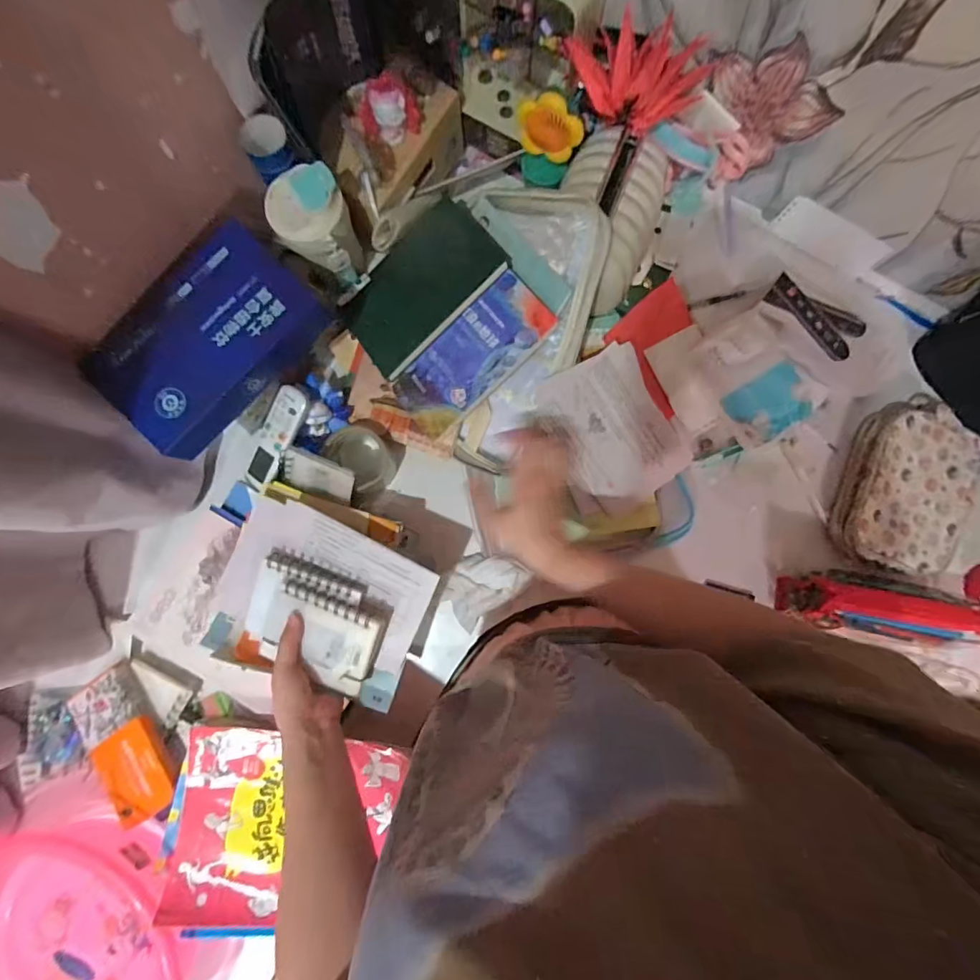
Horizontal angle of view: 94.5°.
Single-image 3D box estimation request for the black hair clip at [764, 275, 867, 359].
[{"bbox_3d":[0.445,-0.238,0.626,0.134,0.011,0.056,36,93,4],"label":"black hair clip"}]

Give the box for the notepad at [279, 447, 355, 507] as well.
[{"bbox_3d":[-0.221,-0.017,0.577,0.099,0.007,0.059,19,126,4],"label":"notepad"}]

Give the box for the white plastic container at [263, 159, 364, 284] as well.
[{"bbox_3d":[-0.215,-0.321,0.569,0.089,0.111,0.093,-18,85,-2],"label":"white plastic container"}]

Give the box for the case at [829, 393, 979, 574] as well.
[{"bbox_3d":[0.561,-0.013,0.612,0.138,0.047,0.251,19,85,2],"label":"case"}]

